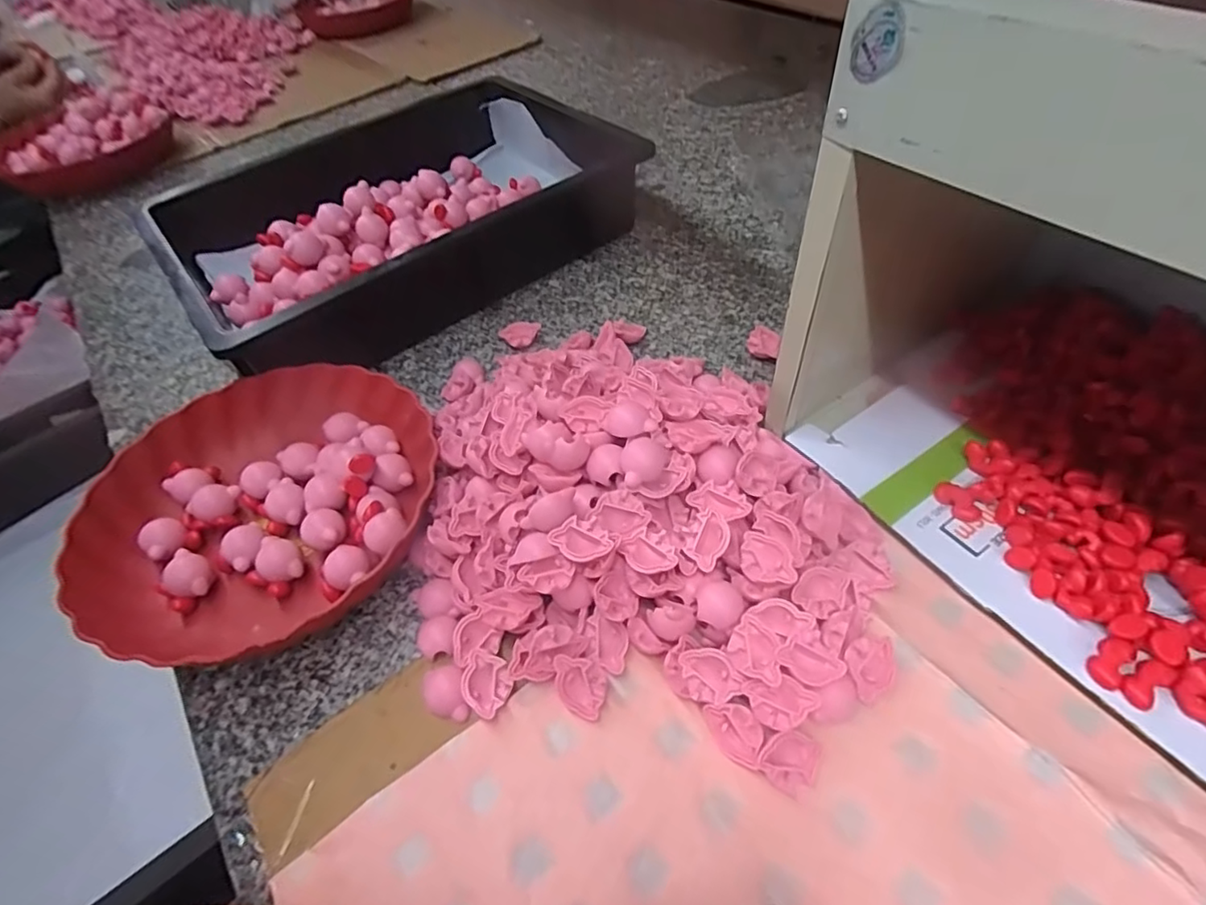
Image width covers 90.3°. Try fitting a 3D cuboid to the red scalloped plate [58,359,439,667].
[{"bbox_3d":[-0.233,0.033,0.432,0.227,0.047,0.230,-2,51,3],"label":"red scalloped plate"}]

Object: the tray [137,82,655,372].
[{"bbox_3d":[-0.214,-0.257,0.634,0.431,0.095,0.321,-33,57,-20],"label":"tray"}]

